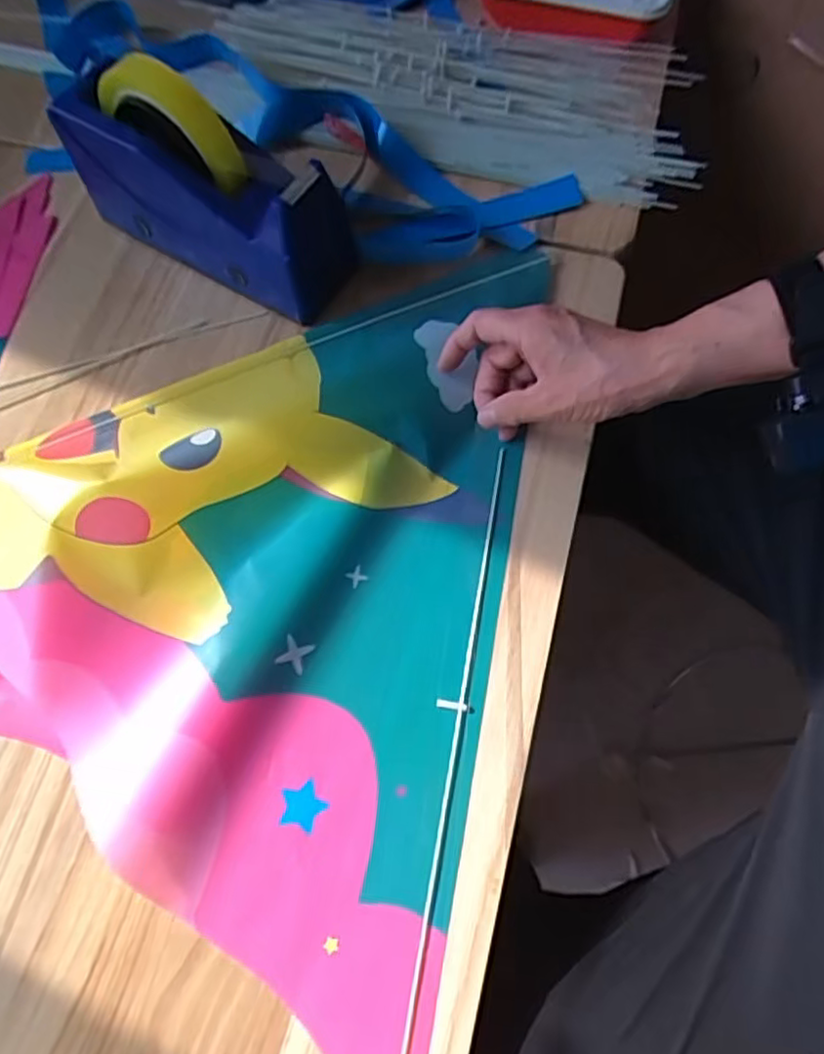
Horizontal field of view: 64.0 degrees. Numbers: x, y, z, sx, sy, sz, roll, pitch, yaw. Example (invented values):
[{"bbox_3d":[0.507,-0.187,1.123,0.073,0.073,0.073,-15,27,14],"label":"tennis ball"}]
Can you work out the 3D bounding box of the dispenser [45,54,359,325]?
[{"bbox_3d":[-0.142,-0.235,0.458,0.208,0.119,0.069,27,72,12],"label":"dispenser"}]

